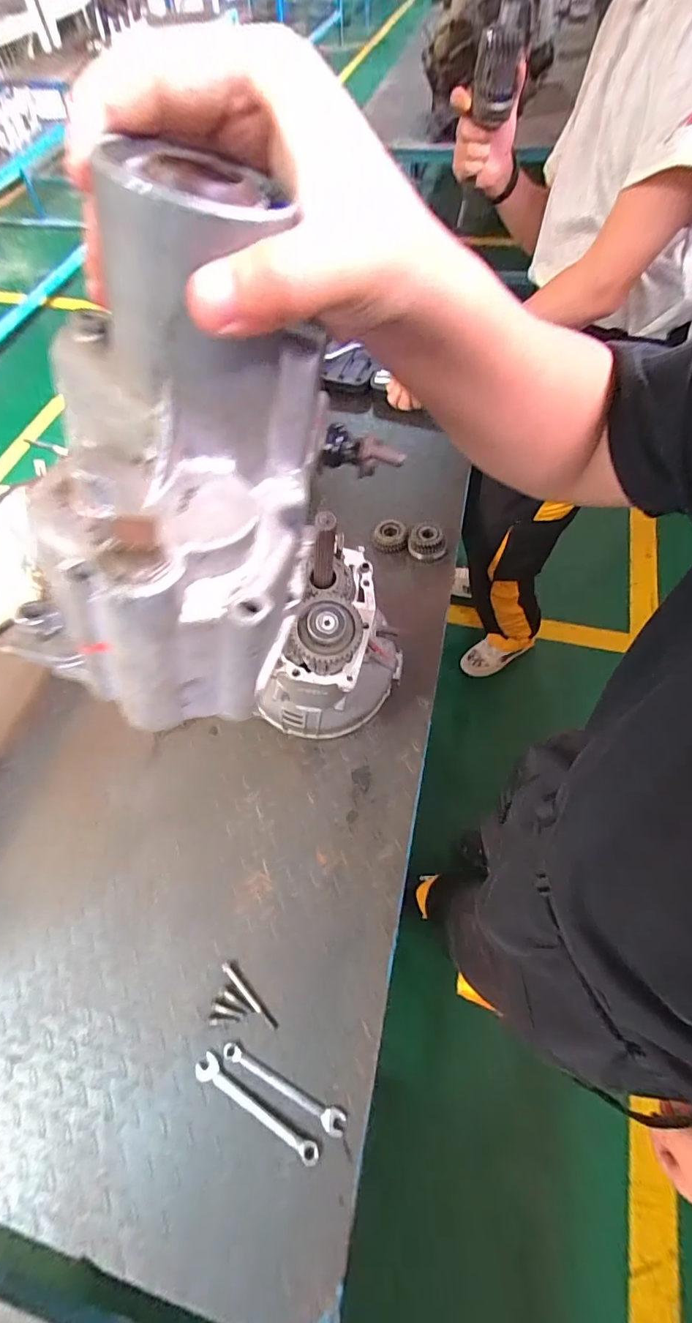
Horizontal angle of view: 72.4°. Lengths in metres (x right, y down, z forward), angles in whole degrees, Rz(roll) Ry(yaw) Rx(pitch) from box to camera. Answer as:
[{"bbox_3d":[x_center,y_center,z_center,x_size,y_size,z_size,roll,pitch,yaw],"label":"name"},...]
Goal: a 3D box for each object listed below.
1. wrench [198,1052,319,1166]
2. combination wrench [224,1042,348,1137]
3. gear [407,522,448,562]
[{"bbox_3d":[-0.116,0.569,0.602,0.181,0.016,0.030,25,65,17],"label":"wrench"},{"bbox_3d":[-0.081,0.545,0.605,0.172,0.008,0.025,20,64,15],"label":"combination wrench"},{"bbox_3d":[0.174,-0.252,1.008,0.082,0.049,0.074,7,61,8],"label":"gear"}]

